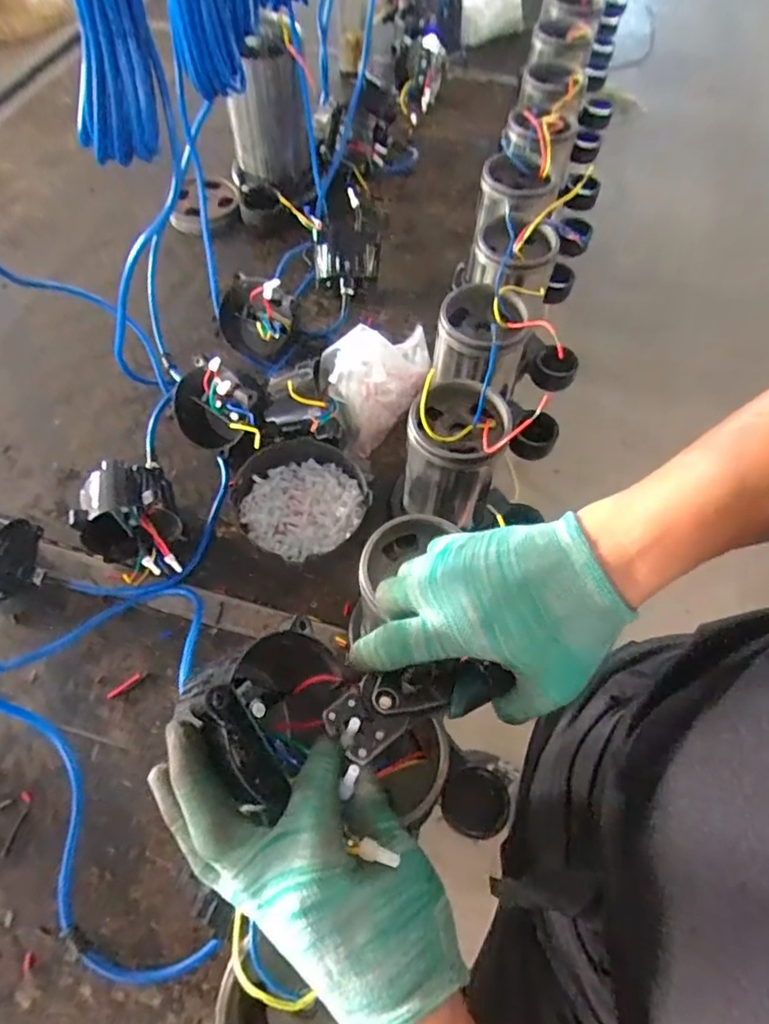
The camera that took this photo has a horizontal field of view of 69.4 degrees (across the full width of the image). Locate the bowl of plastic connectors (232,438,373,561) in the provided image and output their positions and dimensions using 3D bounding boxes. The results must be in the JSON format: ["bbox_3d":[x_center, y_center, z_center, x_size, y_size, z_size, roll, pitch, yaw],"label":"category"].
[{"bbox_3d":[-0.096,-0.009,0.629,0.148,0.046,0.138,23,63,9],"label":"bowl of plastic connectors"}]

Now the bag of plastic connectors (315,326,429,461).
[{"bbox_3d":[-0.014,-0.171,0.671,0.092,0.115,0.193,29,64,13],"label":"bag of plastic connectors"}]

